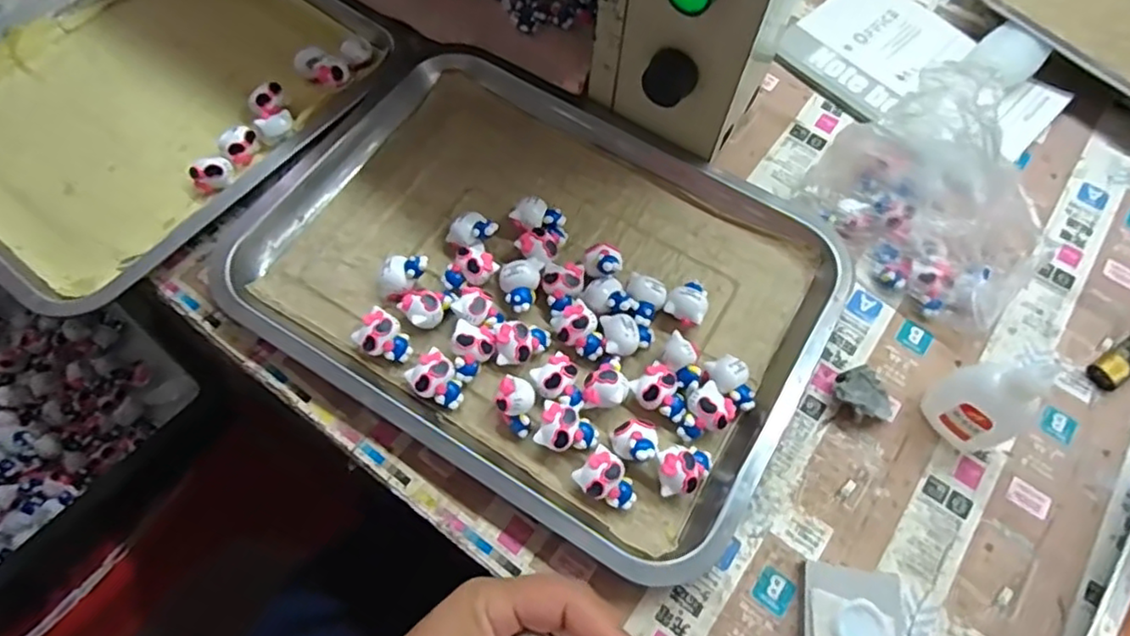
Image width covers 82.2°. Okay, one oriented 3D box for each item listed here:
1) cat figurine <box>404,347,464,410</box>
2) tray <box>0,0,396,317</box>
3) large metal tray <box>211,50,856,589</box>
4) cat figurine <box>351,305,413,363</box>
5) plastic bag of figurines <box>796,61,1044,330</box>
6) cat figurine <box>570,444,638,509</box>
[{"bbox_3d":[-0.074,0.038,0.374,0.025,0.018,0.032,-37,73,-17],"label":"cat figurine"},{"bbox_3d":[-0.314,-0.173,0.481,0.281,0.030,0.313,37,69,13],"label":"tray"},{"bbox_3d":[-0.014,-0.035,0.416,0.347,0.024,0.265,31,68,11],"label":"large metal tray"},{"bbox_3d":[-0.107,0.013,0.384,0.032,0.021,0.024,34,69,12],"label":"cat figurine"},{"bbox_3d":[0.242,-0.081,0.412,0.099,0.092,0.145,-40,73,-18],"label":"plastic bag of figurines"},{"bbox_3d":[0.023,0.090,0.354,0.034,0.016,0.025,41,70,14],"label":"cat figurine"}]

